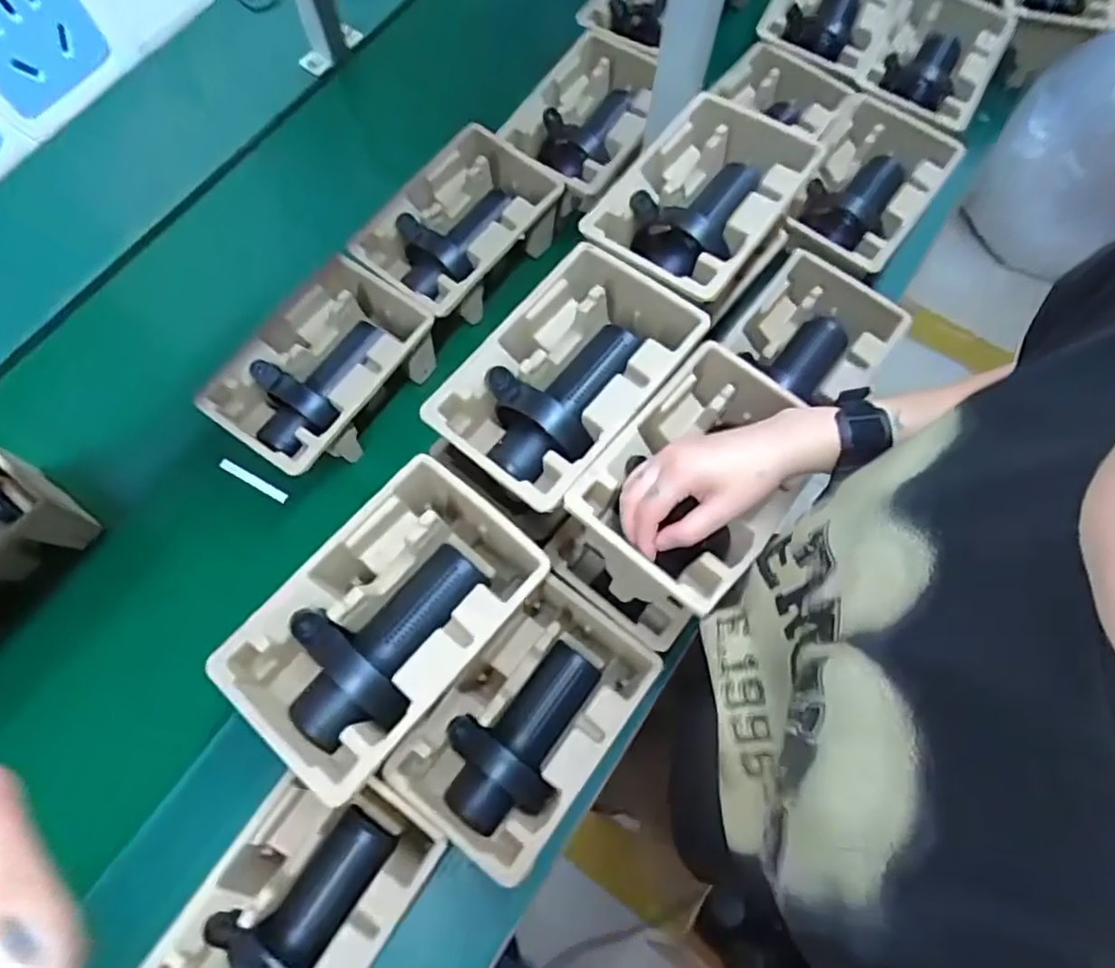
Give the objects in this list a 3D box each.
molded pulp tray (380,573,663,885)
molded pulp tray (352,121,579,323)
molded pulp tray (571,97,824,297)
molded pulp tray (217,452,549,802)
[{"bbox_3d":[-0.024,0.217,0.594,0.143,0.104,0.229,36,75,10],"label":"molded pulp tray"},{"bbox_3d":[-0.109,-0.295,0.744,0.151,0.093,0.234,37,75,10],"label":"molded pulp tray"},{"bbox_3d":[0.138,-0.272,0.618,0.146,0.076,0.233,34,75,9],"label":"molded pulp tray"},{"bbox_3d":[-0.132,0.106,0.510,0.153,0.101,0.226,39,75,10],"label":"molded pulp tray"}]

